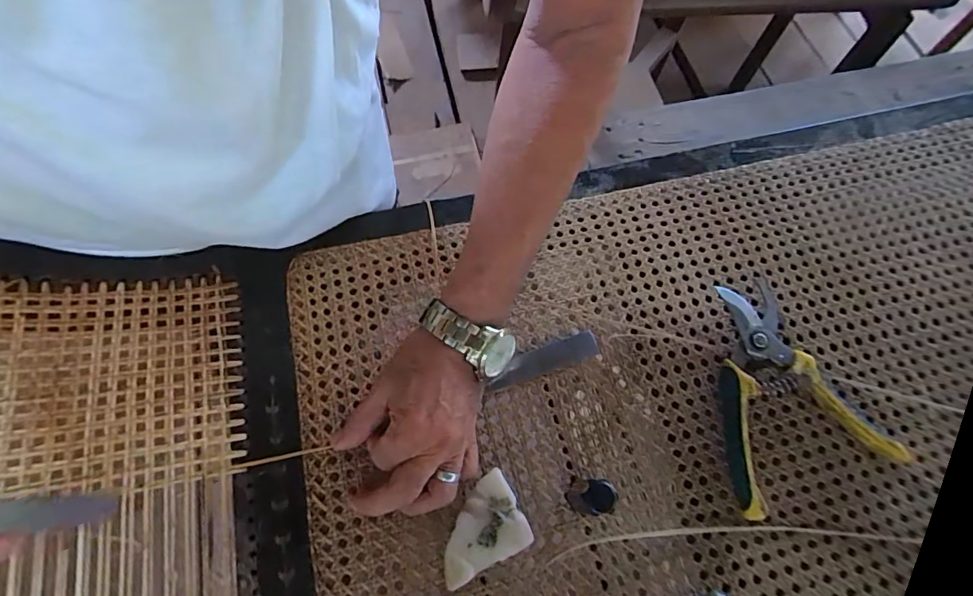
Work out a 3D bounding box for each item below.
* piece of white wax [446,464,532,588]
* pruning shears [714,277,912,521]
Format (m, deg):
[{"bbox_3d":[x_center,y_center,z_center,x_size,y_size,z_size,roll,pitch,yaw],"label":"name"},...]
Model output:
[{"bbox_3d":[-0.007,0.174,0.369,0.069,0.026,0.056,-24,72,-14],"label":"piece of white wax"},{"bbox_3d":[0.243,0.072,0.411,0.139,0.019,0.174,-17,70,-12],"label":"pruning shears"}]

